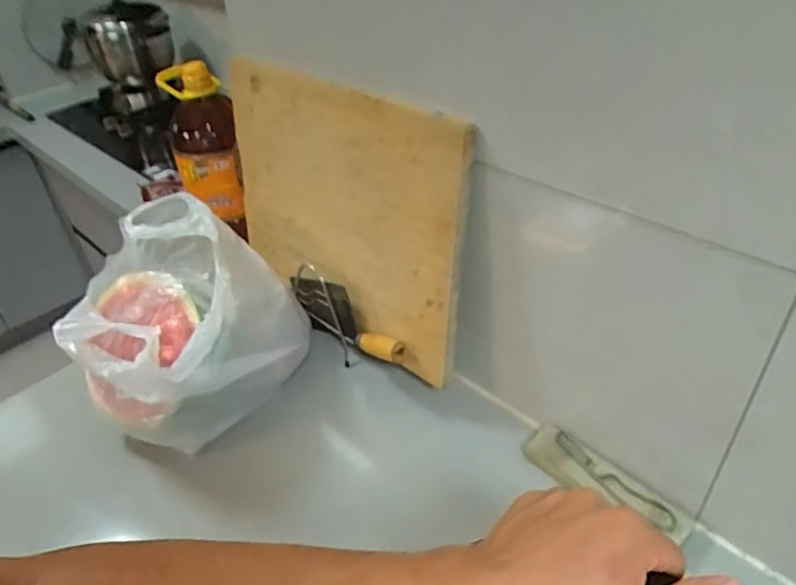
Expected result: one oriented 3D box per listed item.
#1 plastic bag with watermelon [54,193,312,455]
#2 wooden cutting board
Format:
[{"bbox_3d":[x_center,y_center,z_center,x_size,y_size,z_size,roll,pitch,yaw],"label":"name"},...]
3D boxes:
[{"bbox_3d":[-0.328,0.026,0.859,0.321,0.211,0.302,19,44,27],"label":"plastic bag with watermelon"},{"bbox_3d":[-0.099,-0.129,0.846,0.033,0.344,0.469,-24,44,-38],"label":"wooden cutting board"}]

